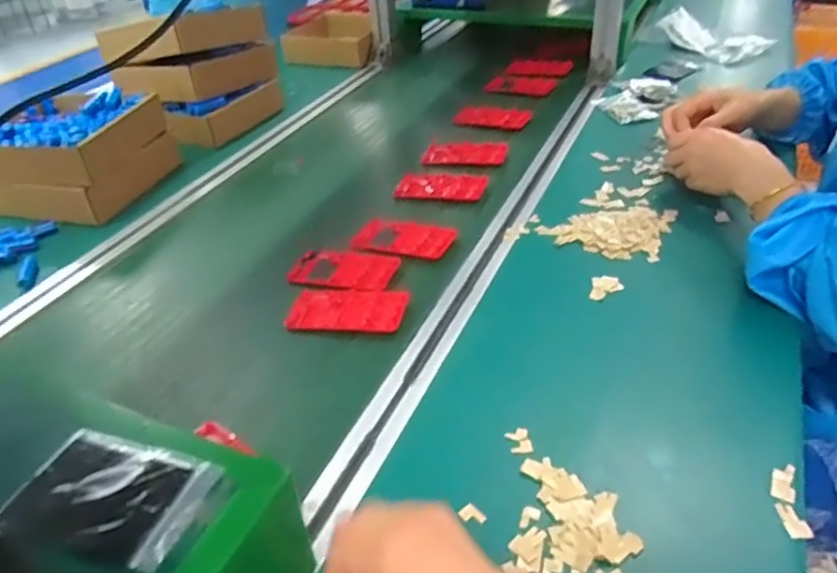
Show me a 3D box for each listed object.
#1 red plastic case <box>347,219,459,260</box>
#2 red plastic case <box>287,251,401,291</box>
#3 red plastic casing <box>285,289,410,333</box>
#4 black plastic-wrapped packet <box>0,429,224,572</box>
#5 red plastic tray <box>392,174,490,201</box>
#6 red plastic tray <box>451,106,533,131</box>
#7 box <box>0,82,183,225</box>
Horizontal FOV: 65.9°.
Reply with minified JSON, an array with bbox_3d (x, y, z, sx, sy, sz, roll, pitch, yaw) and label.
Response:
[{"bbox_3d":[-0.018,-0.059,0.784,0.118,0.008,0.069,11,39,20],"label":"red plastic case"},{"bbox_3d":[-0.086,-0.019,0.739,0.121,0.004,0.065,7,38,16],"label":"red plastic case"},{"bbox_3d":[-0.075,0.024,0.680,0.122,0.006,0.067,0,37,8],"label":"red plastic casing"},{"bbox_3d":[-0.180,0.120,0.376,0.105,0.013,0.074,8,38,17],"label":"black plastic-wrapped packet"},{"bbox_3d":[0.031,-0.141,0.891,0.123,0.010,0.062,4,37,12],"label":"red plastic tray"},{"bbox_3d":[0.121,-0.280,1.062,0.127,0.016,0.058,17,42,27],"label":"red plastic tray"},{"bbox_3d":[-0.483,-0.186,0.915,0.189,0.112,0.197,3,37,11],"label":"box"}]

